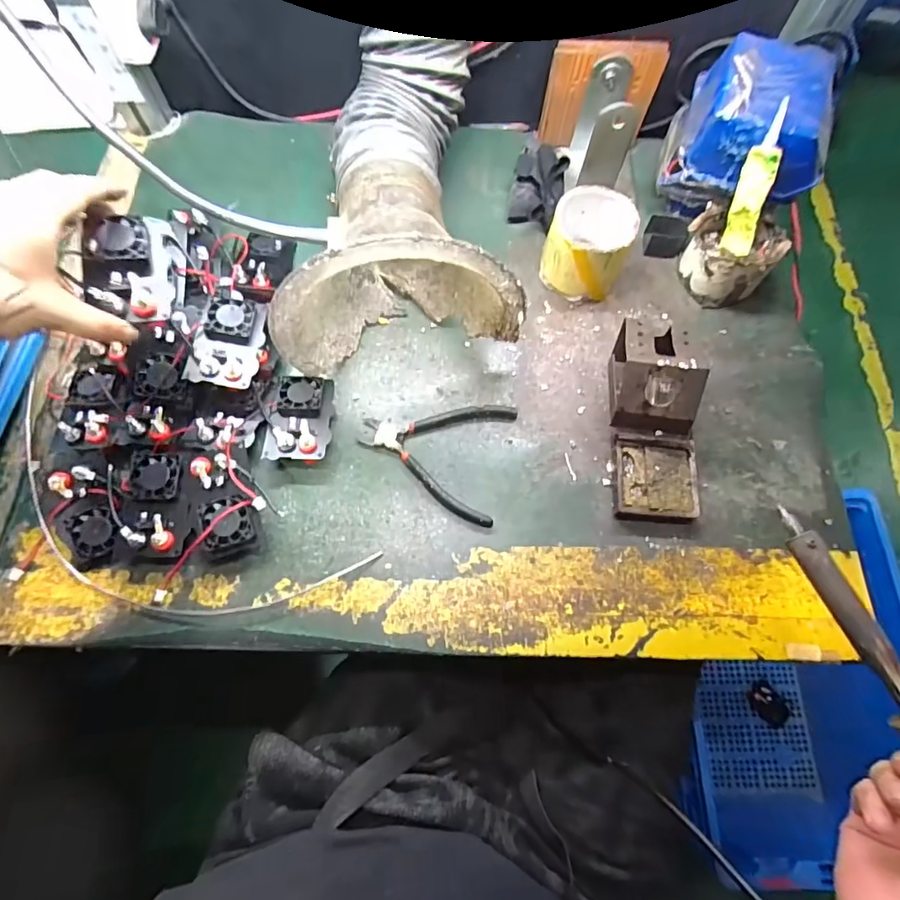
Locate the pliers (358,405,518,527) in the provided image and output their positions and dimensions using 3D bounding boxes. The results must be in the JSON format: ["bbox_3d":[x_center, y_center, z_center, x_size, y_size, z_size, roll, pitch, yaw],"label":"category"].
[{"bbox_3d":[-0.015,-0.003,0.471,0.136,0.014,0.115,15,70,5],"label":"pliers"}]

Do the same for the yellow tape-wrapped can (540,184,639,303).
[{"bbox_3d":[0.140,-0.212,0.513,0.078,0.089,0.083,0,70,-1],"label":"yellow tape-wrapped can"}]

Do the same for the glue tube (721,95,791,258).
[{"bbox_3d":[0.292,-0.255,0.484,0.020,0.126,0.037,-1,37,-1],"label":"glue tube"}]

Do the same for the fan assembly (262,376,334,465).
[{"bbox_3d":[-0.141,-0.031,0.472,0.057,0.027,0.085,0,70,-1],"label":"fan assembly"}]

